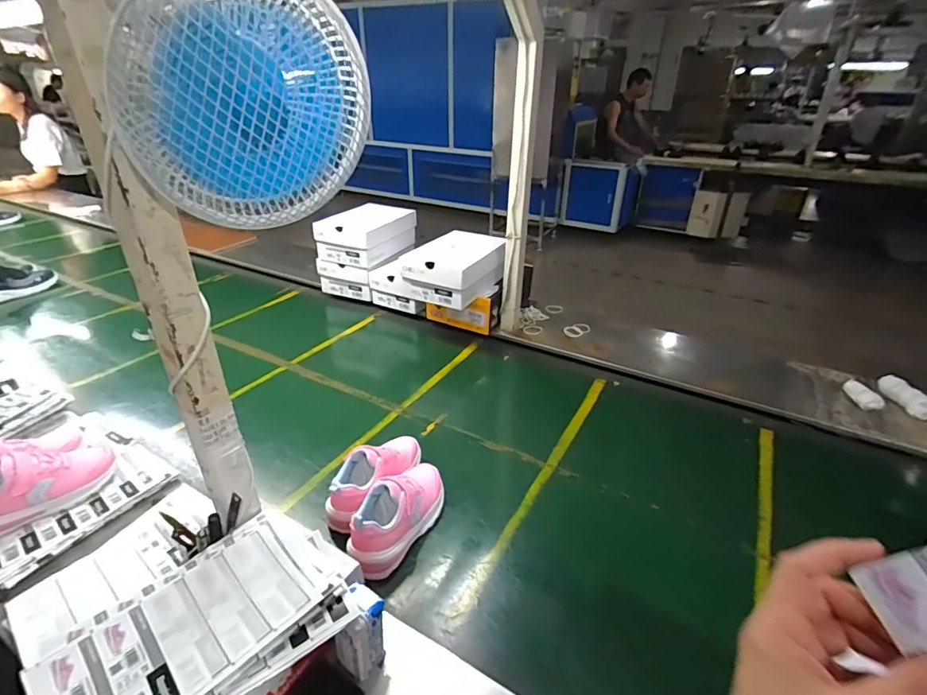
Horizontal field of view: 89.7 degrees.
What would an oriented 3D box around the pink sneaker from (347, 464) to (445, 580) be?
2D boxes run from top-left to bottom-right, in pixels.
[{"bbox_3d":[-0.099,0.248,0.727,0.082,0.105,0.211,17,34,26],"label":"pink sneaker"}]

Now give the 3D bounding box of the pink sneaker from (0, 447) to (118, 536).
[{"bbox_3d":[-0.655,0.210,0.695,0.210,0.093,0.083,-20,36,-31],"label":"pink sneaker"}]

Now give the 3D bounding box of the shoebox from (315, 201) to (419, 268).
[{"bbox_3d":[-0.306,-0.363,1.486,0.203,0.123,0.267,13,33,21],"label":"shoebox"}]

